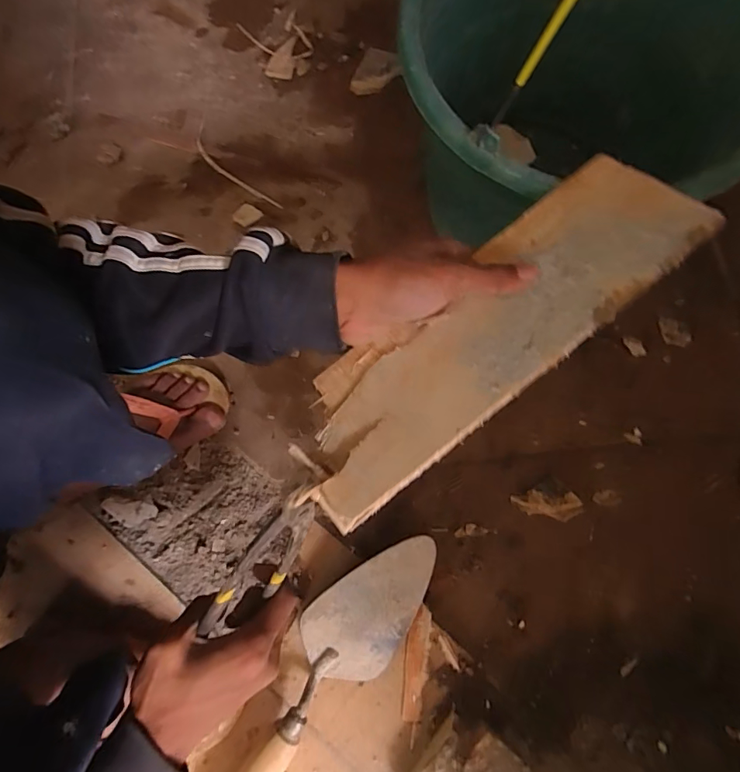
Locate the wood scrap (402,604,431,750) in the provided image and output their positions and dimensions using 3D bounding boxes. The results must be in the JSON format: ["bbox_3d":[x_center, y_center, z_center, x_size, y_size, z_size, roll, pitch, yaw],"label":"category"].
[{"bbox_3d":[0.044,0.278,0.441,0.022,0.006,0.115,6,77,3],"label":"wood scrap"}]

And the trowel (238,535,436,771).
[{"bbox_3d":[-0.051,0.268,0.417,0.320,0.053,0.093,-44,79,-8],"label":"trowel"}]

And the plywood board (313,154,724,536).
[{"bbox_3d":[0.071,-0.038,0.274,0.278,0.009,0.086,-38,63,-6],"label":"plywood board"}]

